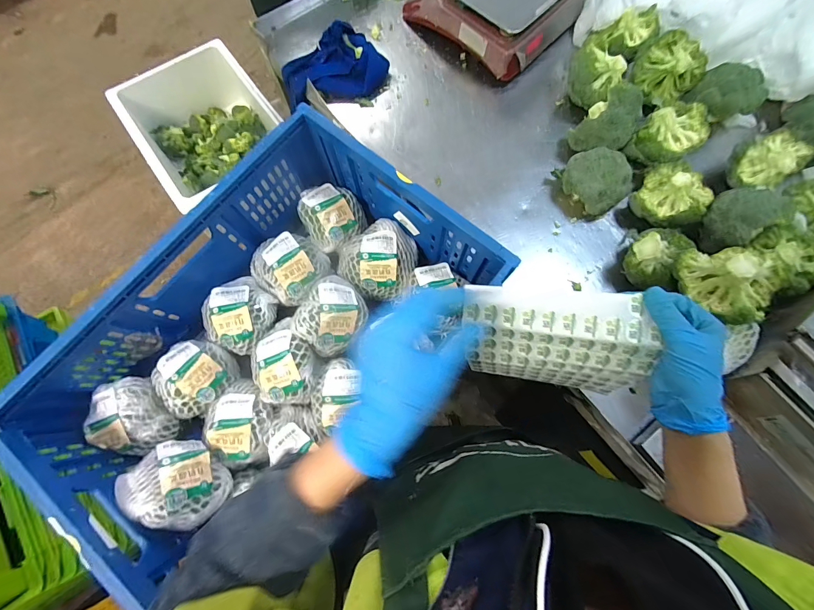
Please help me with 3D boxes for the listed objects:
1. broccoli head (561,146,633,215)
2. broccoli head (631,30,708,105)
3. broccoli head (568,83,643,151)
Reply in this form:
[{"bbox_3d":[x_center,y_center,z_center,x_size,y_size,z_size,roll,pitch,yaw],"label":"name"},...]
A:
[{"bbox_3d":[0.370,-0.244,0.689,0.124,0.097,0.099,28,77,7],"label":"broccoli head"},{"bbox_3d":[0.545,-0.494,0.736,0.119,0.069,0.119,0,75,0],"label":"broccoli head"},{"bbox_3d":[0.393,-0.356,0.683,0.100,0.105,0.087,43,79,11],"label":"broccoli head"}]

